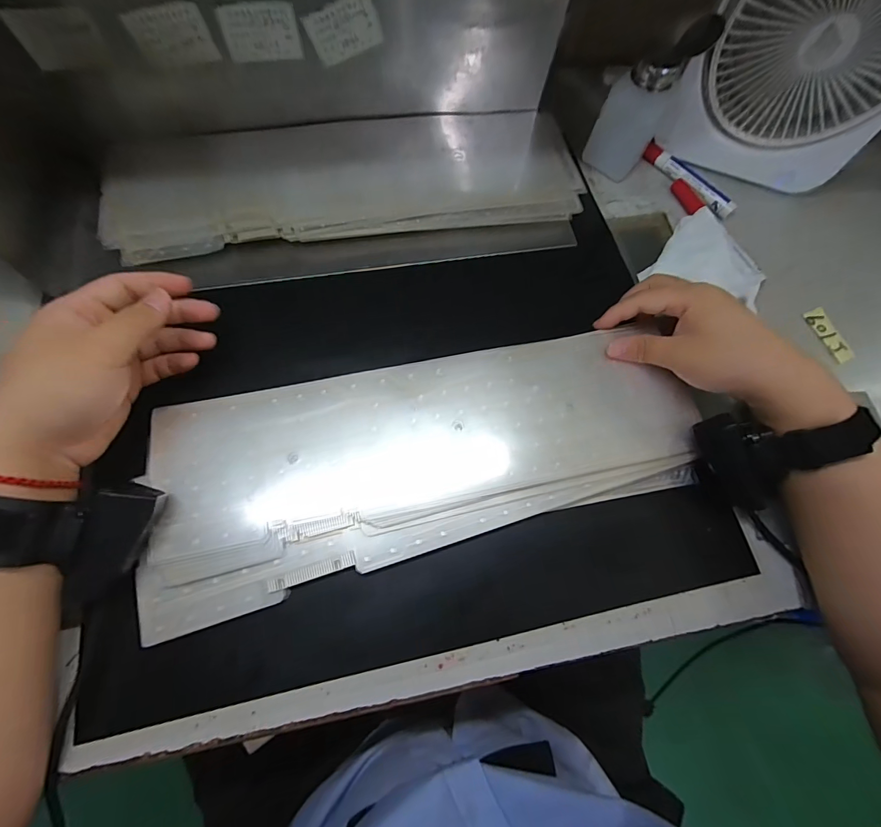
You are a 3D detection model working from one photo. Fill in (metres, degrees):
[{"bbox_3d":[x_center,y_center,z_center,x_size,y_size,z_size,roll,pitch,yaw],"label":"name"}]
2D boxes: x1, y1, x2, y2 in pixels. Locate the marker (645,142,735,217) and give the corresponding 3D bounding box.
[{"bbox_3d":[0.265,-0.251,0.430,0.019,0.013,0.113,-38,77,-16],"label":"marker"}]

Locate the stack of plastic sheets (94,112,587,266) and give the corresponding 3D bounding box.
[{"bbox_3d":[-0.087,-0.231,0.391,0.444,0.014,0.153,-9,70,-7],"label":"stack of plastic sheets"}]

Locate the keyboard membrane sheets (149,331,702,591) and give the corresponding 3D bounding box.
[{"bbox_3d":[-0.004,0.015,0.310,0.399,0.010,0.123,-11,73,-8],"label":"keyboard membrane sheets"}]

